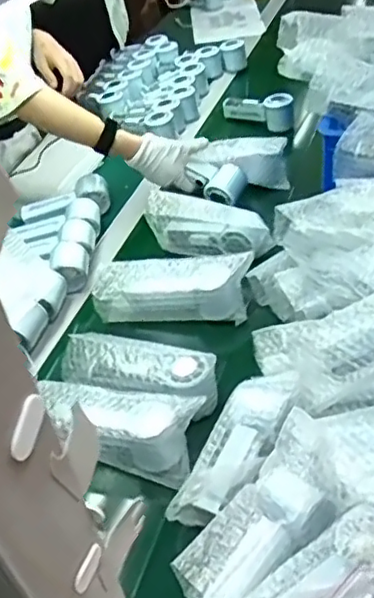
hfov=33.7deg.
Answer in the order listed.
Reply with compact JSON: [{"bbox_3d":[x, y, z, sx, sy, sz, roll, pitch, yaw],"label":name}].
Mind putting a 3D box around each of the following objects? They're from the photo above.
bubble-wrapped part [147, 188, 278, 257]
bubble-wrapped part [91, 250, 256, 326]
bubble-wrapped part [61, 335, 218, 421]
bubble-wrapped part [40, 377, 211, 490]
[{"bbox_3d":[0.027,-0.107,0.957,0.217,0.083,0.069,16,46,24],"label":"bubble-wrapped part"},{"bbox_3d":[-0.019,-0.013,0.862,0.216,0.073,0.064,-2,41,6],"label":"bubble-wrapped part"},{"bbox_3d":[-0.063,0.085,0.750,0.201,0.056,0.062,12,45,21],"label":"bubble-wrapped part"},{"bbox_3d":[-0.083,0.139,0.708,0.193,0.067,0.084,8,43,17],"label":"bubble-wrapped part"}]

